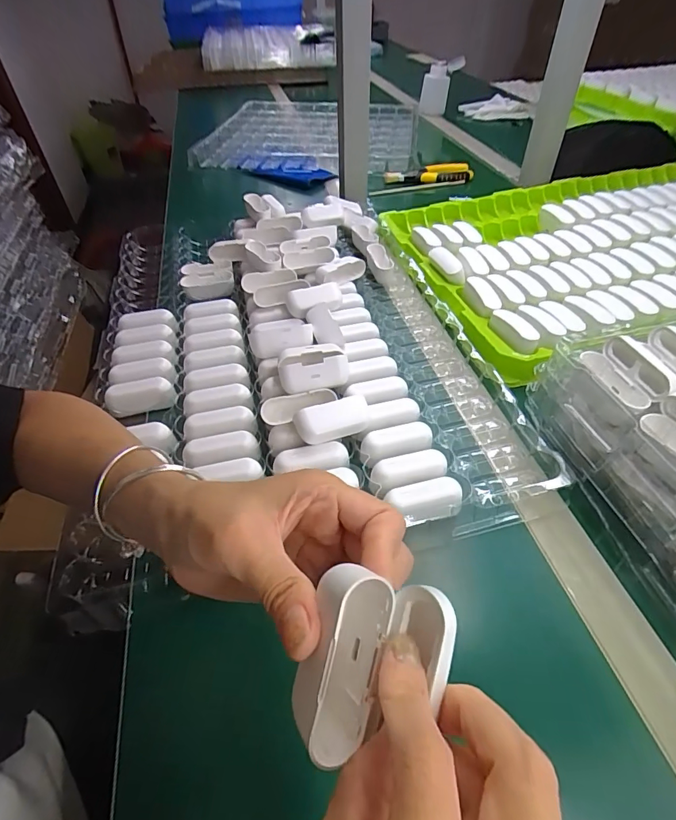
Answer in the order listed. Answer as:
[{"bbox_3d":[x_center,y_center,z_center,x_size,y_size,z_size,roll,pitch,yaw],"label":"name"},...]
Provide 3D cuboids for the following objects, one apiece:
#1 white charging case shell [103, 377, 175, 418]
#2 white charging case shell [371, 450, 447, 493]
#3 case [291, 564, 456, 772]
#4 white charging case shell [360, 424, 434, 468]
[{"bbox_3d":[-0.198,-0.013,0.440,0.065,0.026,0.023,-8,46,-5],"label":"white charging case shell"},{"bbox_3d":[0.058,0.054,0.358,0.060,0.025,0.028,-11,47,-8],"label":"white charging case shell"},{"bbox_3d":[0.012,0.096,0.160,0.054,0.035,0.065,-5,72,36],"label":"case"},{"bbox_3d":[0.050,0.034,0.378,0.063,0.022,0.029,-14,47,-10],"label":"white charging case shell"}]

